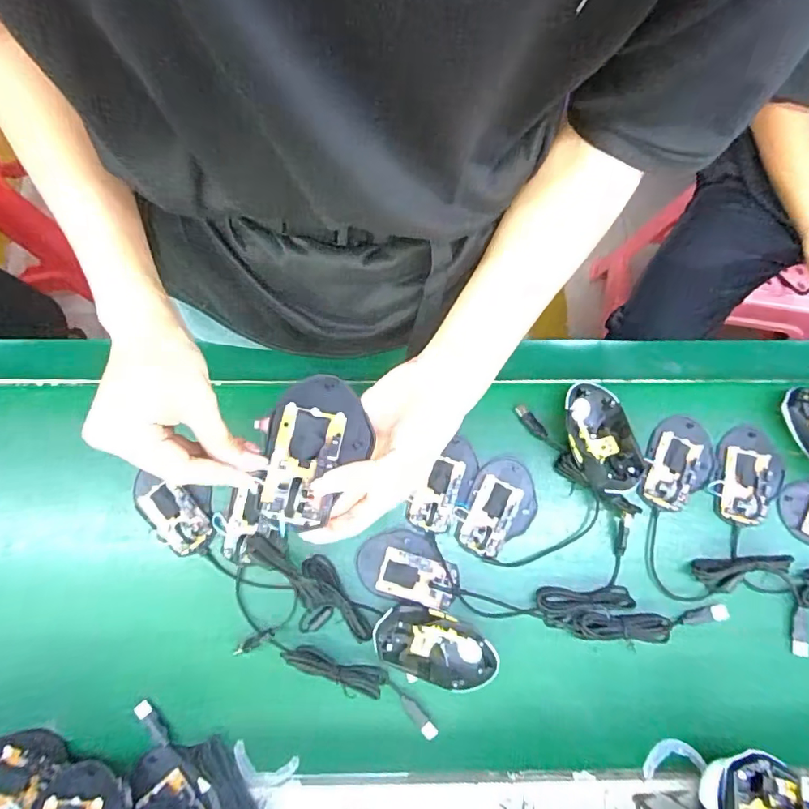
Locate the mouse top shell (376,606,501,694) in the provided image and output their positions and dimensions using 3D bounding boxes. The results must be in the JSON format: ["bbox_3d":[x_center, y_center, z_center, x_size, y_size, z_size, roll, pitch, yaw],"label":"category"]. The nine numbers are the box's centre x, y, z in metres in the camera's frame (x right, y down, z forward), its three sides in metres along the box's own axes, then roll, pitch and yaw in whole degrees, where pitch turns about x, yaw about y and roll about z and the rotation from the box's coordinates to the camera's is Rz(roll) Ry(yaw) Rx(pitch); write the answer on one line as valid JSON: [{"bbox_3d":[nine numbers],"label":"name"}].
[{"bbox_3d":[0.031,0.243,0.492,0.125,0.041,0.071,21,76,5],"label":"mouse top shell"}]

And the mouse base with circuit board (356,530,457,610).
[{"bbox_3d":[0.004,0.172,0.527,0.105,0.011,0.068,11,75,2],"label":"mouse base with circuit board"}]

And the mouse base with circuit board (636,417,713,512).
[{"bbox_3d":[0.307,0.064,0.553,0.071,0.021,0.111,24,76,5],"label":"mouse base with circuit board"}]

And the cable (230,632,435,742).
[{"bbox_3d":[-0.063,0.272,0.495,0.209,0.021,0.036,22,76,5],"label":"cable"}]

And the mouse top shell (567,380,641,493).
[{"bbox_3d":[0.212,0.037,0.547,0.071,0.044,0.123,-12,76,-4],"label":"mouse top shell"}]

